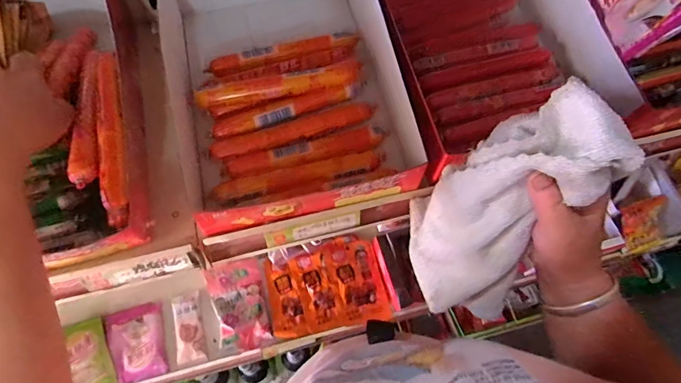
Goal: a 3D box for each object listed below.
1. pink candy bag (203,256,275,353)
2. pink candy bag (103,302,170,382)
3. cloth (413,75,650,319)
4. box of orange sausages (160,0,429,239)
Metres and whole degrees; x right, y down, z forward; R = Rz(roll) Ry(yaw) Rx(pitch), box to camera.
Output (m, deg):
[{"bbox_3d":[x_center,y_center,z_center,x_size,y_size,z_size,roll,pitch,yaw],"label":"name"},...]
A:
[{"bbox_3d":[-0.169,0.193,0.731,0.089,0.029,0.147,-16,66,-11],"label":"pink candy bag"},{"bbox_3d":[-0.330,0.248,0.703,0.084,0.020,0.113,-17,66,-11],"label":"pink candy bag"},{"bbox_3d":[0.116,0.015,0.322,0.100,0.209,0.045,34,44,12],"label":"cloth"},{"bbox_3d":[-0.055,-0.121,0.410,0.198,0.092,0.285,-13,66,-10],"label":"box of orange sausages"}]

